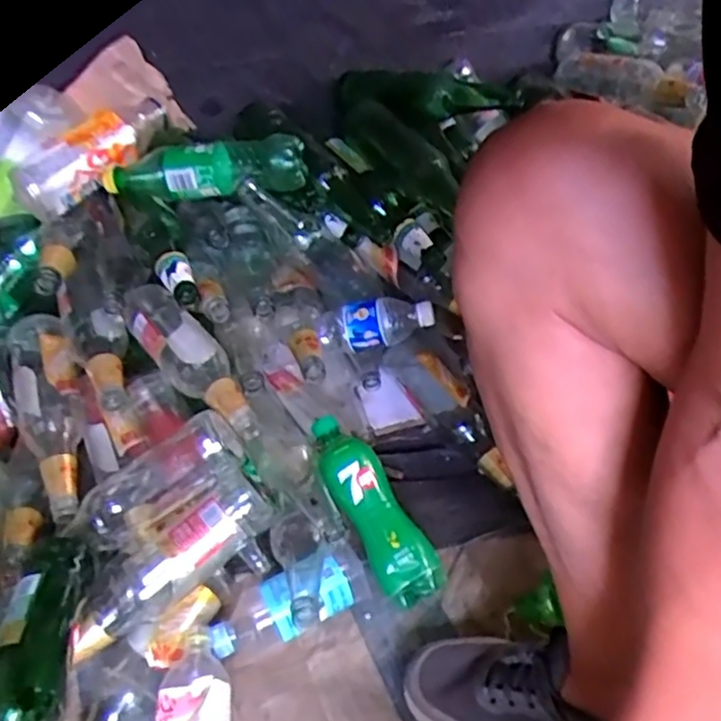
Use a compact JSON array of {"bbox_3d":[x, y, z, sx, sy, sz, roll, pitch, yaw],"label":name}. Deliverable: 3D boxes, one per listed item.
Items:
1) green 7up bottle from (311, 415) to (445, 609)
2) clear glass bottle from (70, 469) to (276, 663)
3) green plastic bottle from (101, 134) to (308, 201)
[{"bbox_3d":[0.011,0.158,0.736,0.070,0.055,0.221,-25,69,-19],"label":"green 7up bottle"},{"bbox_3d":[-0.193,0.204,0.686,0.226,0.073,0.074,-40,49,-12],"label":"clear glass bottle"},{"bbox_3d":[-0.183,-0.219,0.763,0.239,0.055,0.054,-1,42,7],"label":"green plastic bottle"}]

